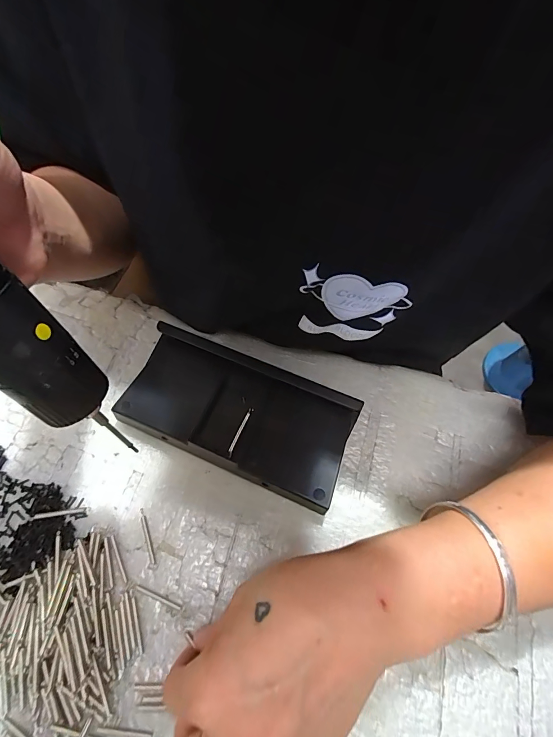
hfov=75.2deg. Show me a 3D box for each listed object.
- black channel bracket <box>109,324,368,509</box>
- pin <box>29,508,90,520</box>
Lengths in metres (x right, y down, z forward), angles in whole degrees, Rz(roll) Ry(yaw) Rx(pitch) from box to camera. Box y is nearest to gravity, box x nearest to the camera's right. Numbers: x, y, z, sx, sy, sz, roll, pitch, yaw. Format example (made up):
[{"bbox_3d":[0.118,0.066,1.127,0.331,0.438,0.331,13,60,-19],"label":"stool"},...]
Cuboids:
[{"bbox_3d":[-0.029,0.032,0.266,0.162,0.024,0.080,22,67,10],"label":"black channel bracket"},{"bbox_3d":[-0.148,0.099,0.245,0.038,0.004,0.004,-9,65,-4],"label":"pin"}]

